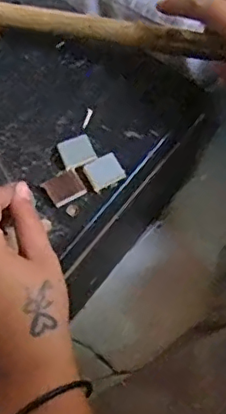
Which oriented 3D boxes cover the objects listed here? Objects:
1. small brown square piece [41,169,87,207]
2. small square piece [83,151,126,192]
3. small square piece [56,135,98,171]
[{"bbox_3d":[-0.034,-0.014,0.394,0.023,0.004,0.023,-31,70,-11],"label":"small brown square piece"},{"bbox_3d":[-0.006,-0.025,0.398,0.024,0.005,0.021,-27,69,-9],"label":"small square piece"},{"bbox_3d":[-0.026,-0.040,0.404,0.023,0.004,0.023,-22,68,-7],"label":"small square piece"}]

